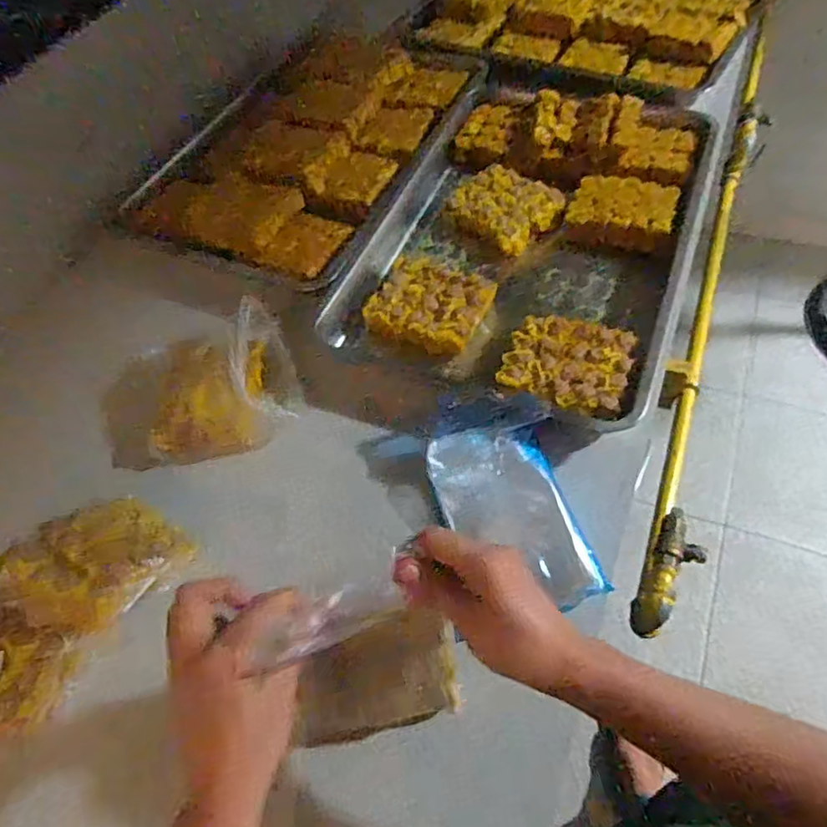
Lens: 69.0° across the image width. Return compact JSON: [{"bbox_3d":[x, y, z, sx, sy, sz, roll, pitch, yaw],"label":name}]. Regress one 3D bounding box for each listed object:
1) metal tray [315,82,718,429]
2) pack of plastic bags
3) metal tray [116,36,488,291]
[{"bbox_3d":[0.162,-0.247,0.807,0.394,0.064,0.578,18,60,19],"label":"metal tray"},{"bbox_3d":[0.093,0.096,0.592,0.114,0.033,0.196,-16,55,-4],"label":"pack of plastic bags"},{"bbox_3d":[-0.153,-0.450,0.949,0.351,0.026,0.603,20,61,20],"label":"metal tray"}]

